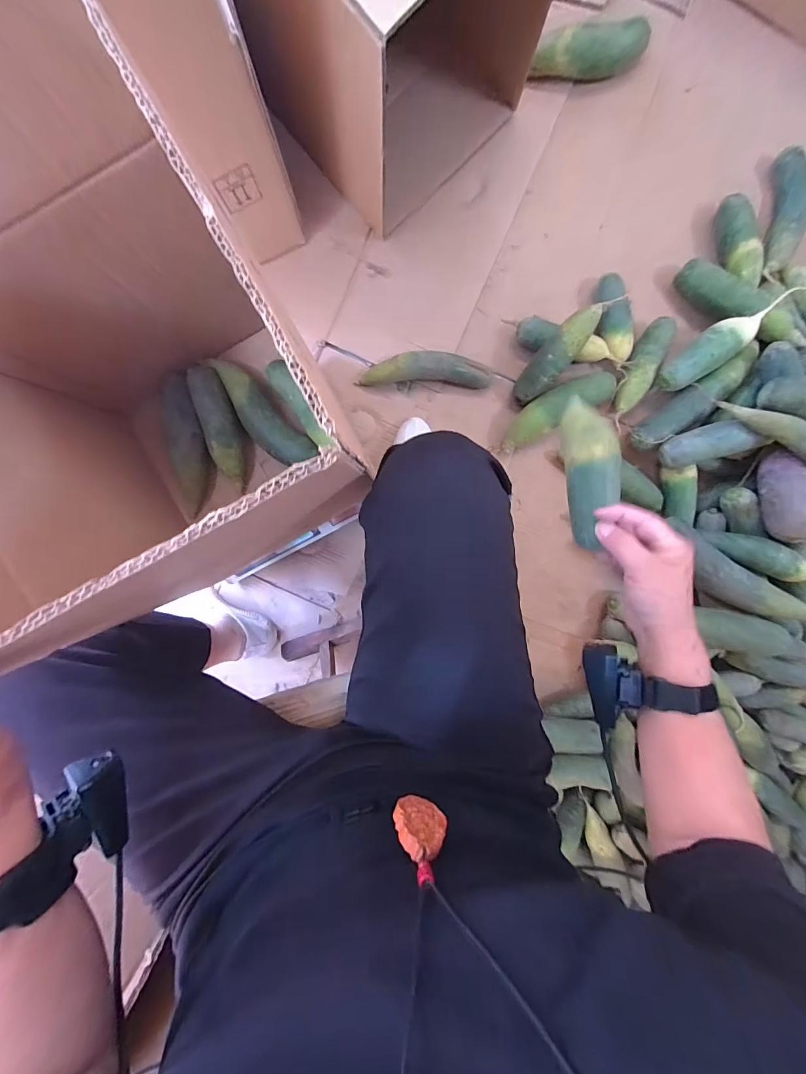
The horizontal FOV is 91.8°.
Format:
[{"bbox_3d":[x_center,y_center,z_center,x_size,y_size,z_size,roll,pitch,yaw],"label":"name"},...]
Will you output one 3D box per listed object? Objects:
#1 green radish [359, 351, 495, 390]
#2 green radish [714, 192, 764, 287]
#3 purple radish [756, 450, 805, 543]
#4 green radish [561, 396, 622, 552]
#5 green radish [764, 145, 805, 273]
[{"bbox_3d":[0.041,-0.306,0.721,0.245,0.054,0.056,1,95,-1],"label":"green radish"},{"bbox_3d":[0.617,-0.541,0.719,0.046,0.065,0.164,-15,95,1],"label":"green radish"},{"bbox_3d":[0.670,-0.077,0.670,0.067,0.069,0.167,1,71,-1],"label":"purple radish"},{"bbox_3d":[0.191,-0.080,0.405,0.048,0.047,0.169,6,71,-1],"label":"green radish"},{"bbox_3d":[0.702,-0.593,0.718,0.062,0.055,0.220,10,95,-2],"label":"green radish"}]

